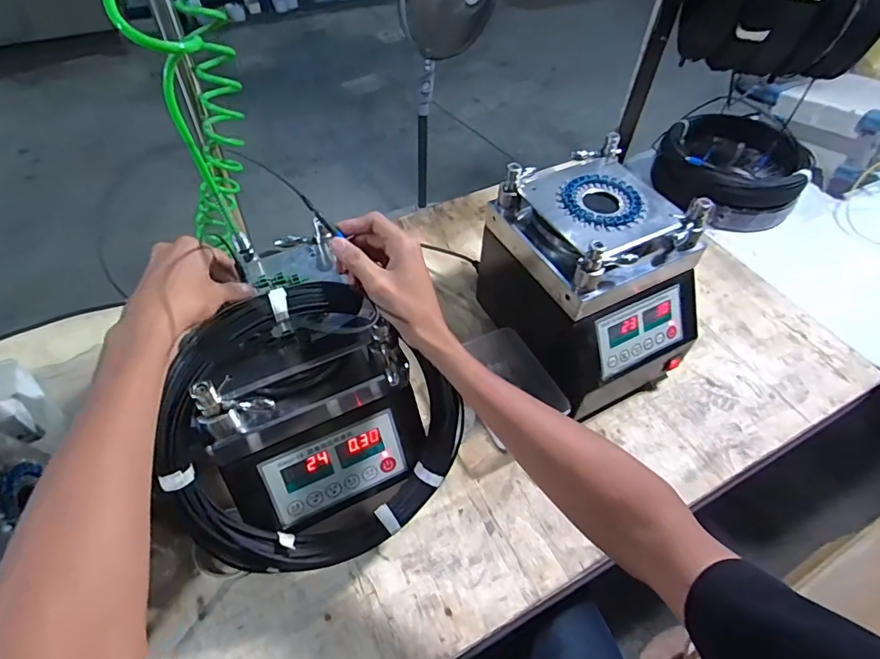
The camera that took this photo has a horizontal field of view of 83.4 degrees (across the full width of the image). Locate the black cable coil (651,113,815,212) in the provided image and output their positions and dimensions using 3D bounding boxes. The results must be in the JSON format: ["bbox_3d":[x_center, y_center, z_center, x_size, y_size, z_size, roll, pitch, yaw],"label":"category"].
[{"bbox_3d":[0.666,-0.380,1.127,0.300,0.116,0.308,1,51,-1],"label":"black cable coil"}]

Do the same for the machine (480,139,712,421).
[{"bbox_3d":[0.220,-0.069,0.753,0.217,0.280,0.282,-23,55,-19],"label":"machine"}]

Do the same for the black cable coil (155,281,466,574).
[{"bbox_3d":[-0.129,0.115,0.515,0.284,0.295,0.036,-50,25,-10],"label":"black cable coil"}]

